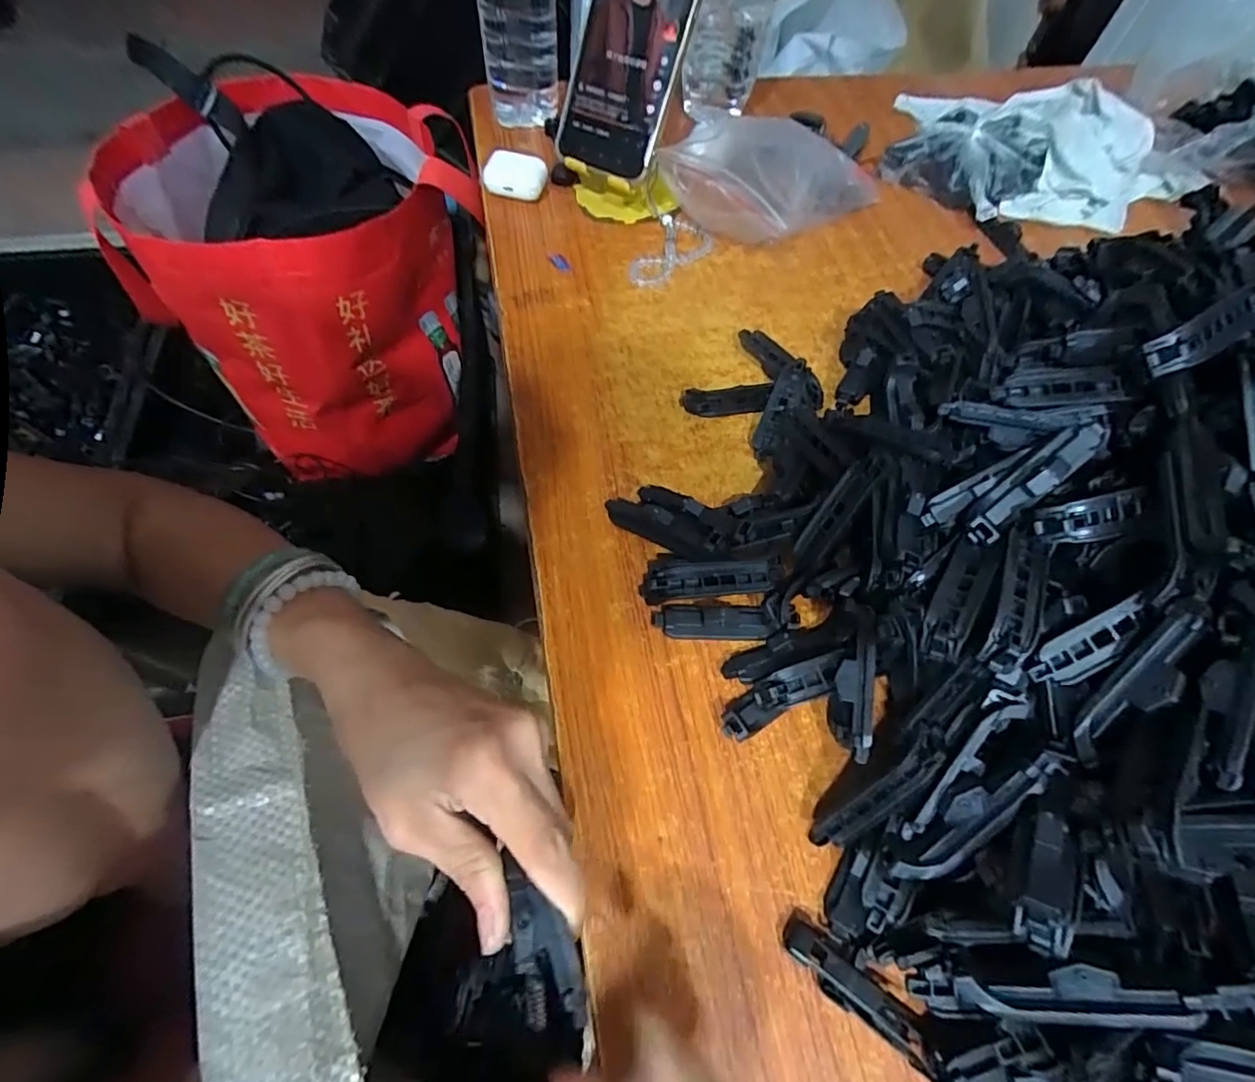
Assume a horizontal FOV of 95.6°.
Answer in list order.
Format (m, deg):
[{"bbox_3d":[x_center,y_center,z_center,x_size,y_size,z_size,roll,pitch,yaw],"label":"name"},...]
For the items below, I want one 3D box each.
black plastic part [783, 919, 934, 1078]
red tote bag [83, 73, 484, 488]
[{"bbox_3d":[0.093,0.184,0.233,0.063,0.012,0.016,36,66,15],"label":"black plastic part"},{"bbox_3d":[-0.328,-0.271,0.621,0.276,0.285,0.289,12,62,3],"label":"red tote bag"}]

